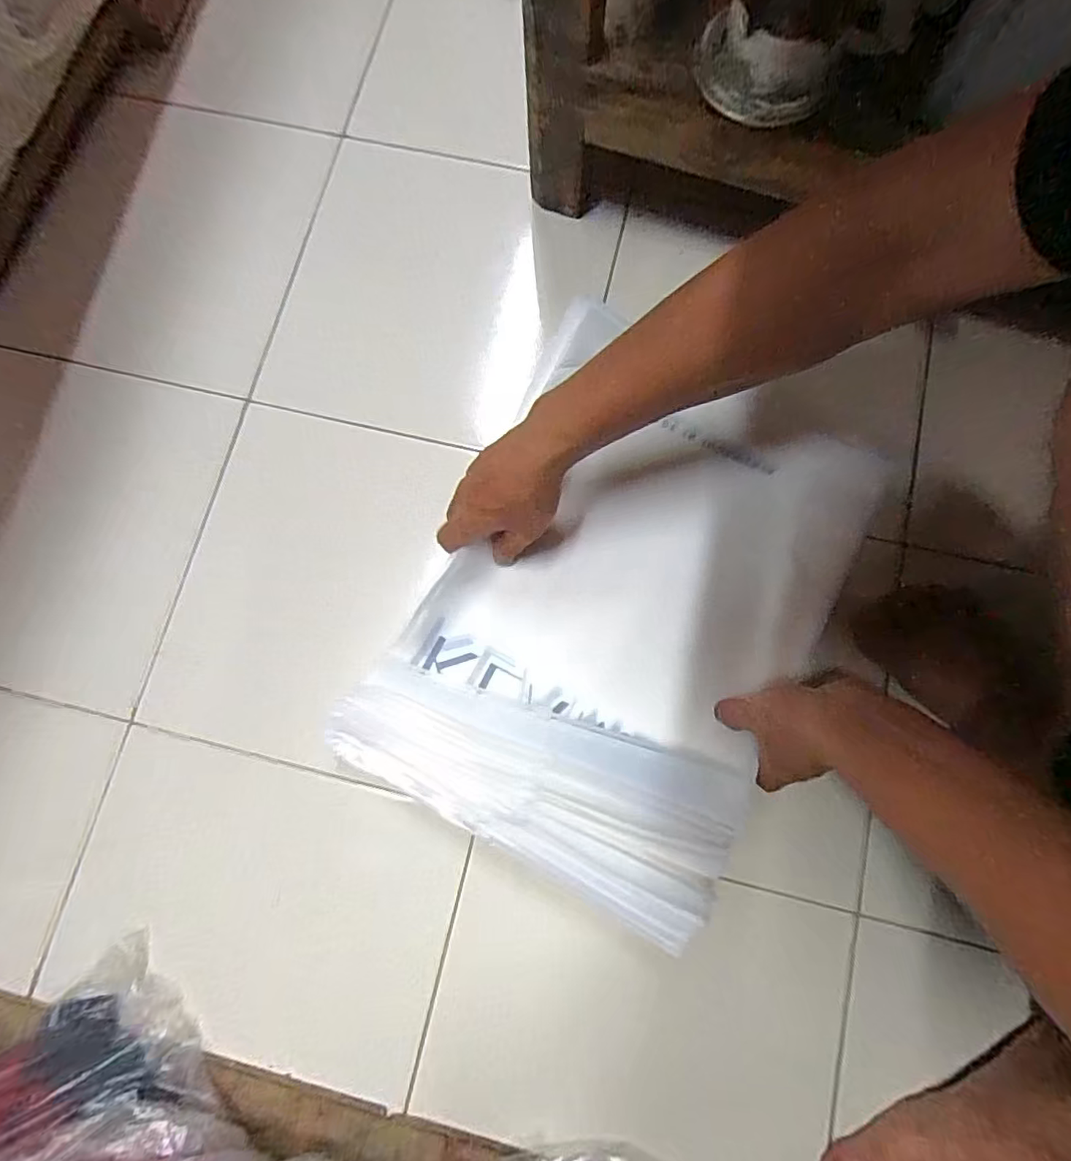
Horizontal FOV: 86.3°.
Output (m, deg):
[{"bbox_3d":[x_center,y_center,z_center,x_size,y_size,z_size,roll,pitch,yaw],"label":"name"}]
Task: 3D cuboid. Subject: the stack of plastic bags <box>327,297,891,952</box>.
[{"bbox_3d":[0.067,0.008,0.459,0.298,0.061,0.433,27,82,6],"label":"stack of plastic bags"}]

